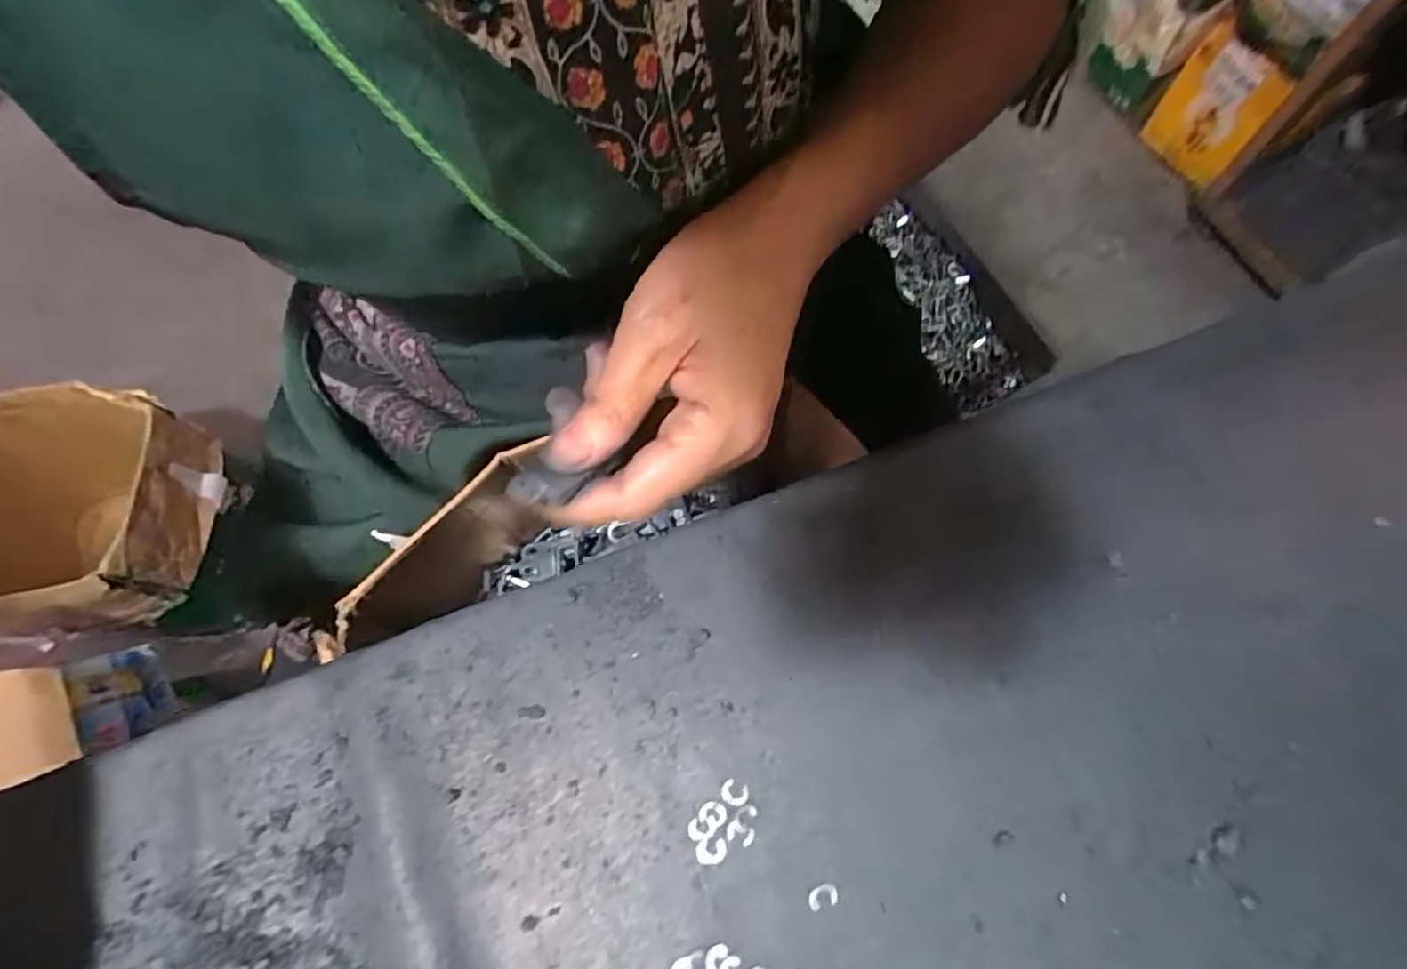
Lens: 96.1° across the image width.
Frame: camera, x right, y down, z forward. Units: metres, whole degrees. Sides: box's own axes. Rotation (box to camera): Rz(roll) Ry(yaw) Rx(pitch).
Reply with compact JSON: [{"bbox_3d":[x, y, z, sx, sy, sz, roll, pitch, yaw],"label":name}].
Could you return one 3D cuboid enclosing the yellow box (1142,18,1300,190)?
[{"bbox_3d":[0.821,-0.608,1.027,0.037,0.178,0.209,0,60,-9],"label":"yellow box"}]

